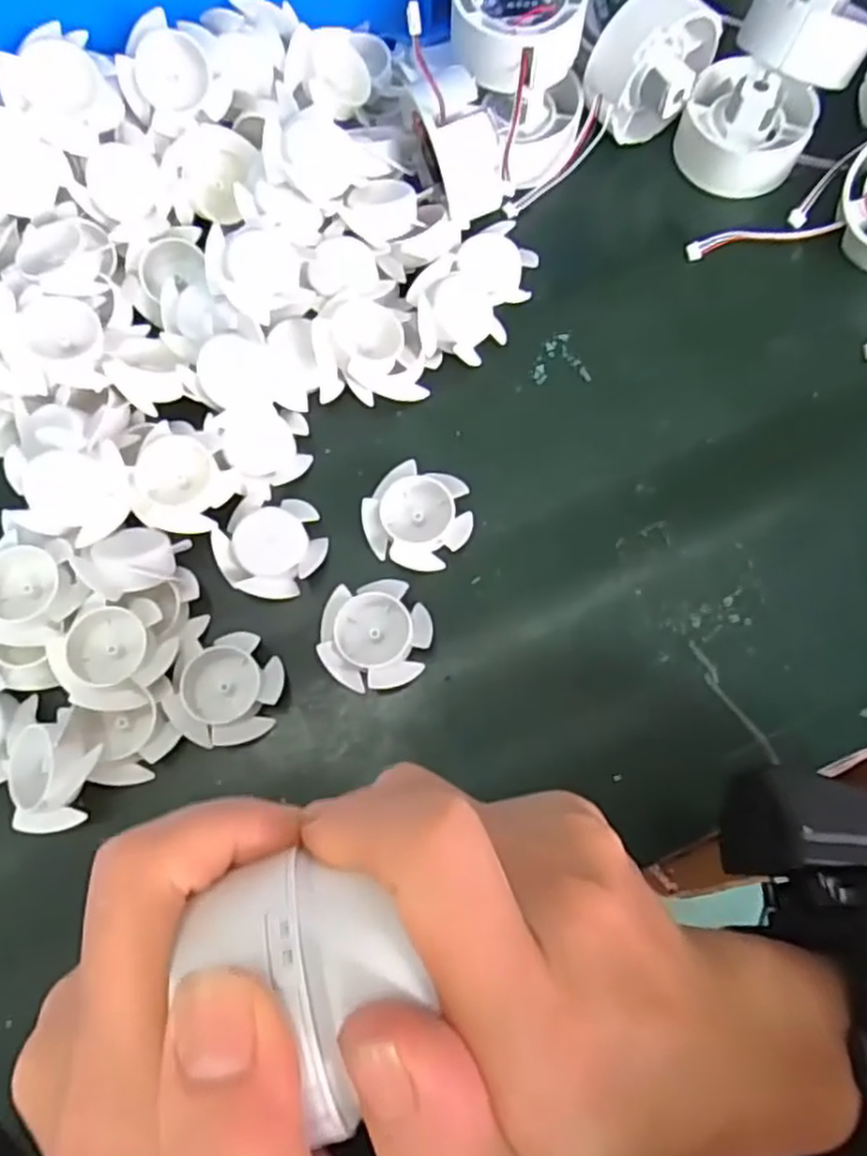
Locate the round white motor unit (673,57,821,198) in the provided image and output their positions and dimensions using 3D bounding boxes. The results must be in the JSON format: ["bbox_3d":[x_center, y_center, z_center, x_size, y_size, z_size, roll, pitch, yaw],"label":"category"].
[{"bbox_3d":[0.135,-0.196,0.316,0.053,0.028,0.053,0,74,0],"label":"round white motor unit"}]

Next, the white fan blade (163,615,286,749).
[{"bbox_3d":[-0.075,0.038,0.264,0.039,0.012,0.043,9,75,3],"label":"white fan blade"}]

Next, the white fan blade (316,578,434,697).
[{"bbox_3d":[-0.021,0.021,0.269,0.040,0.012,0.038,-6,74,-1],"label":"white fan blade"}]

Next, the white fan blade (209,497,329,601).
[{"bbox_3d":[-0.063,-0.012,0.281,0.040,0.011,0.038,0,74,0],"label":"white fan blade"}]

